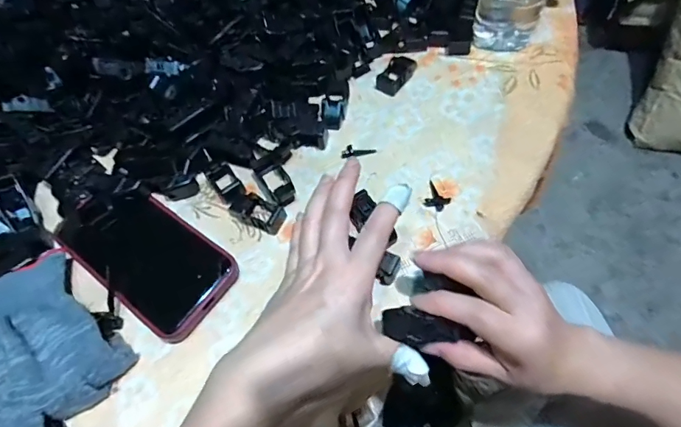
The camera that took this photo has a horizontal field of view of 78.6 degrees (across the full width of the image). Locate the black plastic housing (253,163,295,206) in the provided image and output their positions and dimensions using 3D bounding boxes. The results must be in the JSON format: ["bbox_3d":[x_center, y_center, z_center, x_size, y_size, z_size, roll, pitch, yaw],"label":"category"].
[{"bbox_3d":[-0.058,-0.027,0.369,0.026,0.011,0.046,-28,63,-9],"label":"black plastic housing"}]

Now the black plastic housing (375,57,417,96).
[{"bbox_3d":[0.057,-0.141,0.418,0.025,0.012,0.048,29,69,19],"label":"black plastic housing"}]

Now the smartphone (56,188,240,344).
[{"bbox_3d":[-0.153,0.032,0.331,0.139,0.016,0.075,34,68,16],"label":"smartphone"}]

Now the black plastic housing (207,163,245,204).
[{"bbox_3d":[-0.102,-0.027,0.372,0.022,0.011,0.033,-34,64,-12],"label":"black plastic housing"}]

